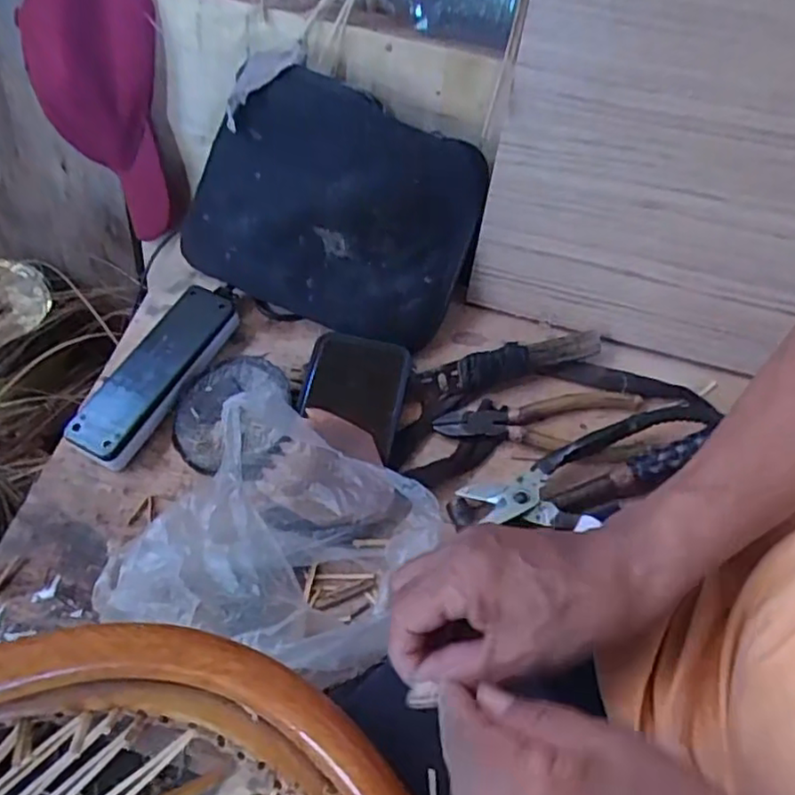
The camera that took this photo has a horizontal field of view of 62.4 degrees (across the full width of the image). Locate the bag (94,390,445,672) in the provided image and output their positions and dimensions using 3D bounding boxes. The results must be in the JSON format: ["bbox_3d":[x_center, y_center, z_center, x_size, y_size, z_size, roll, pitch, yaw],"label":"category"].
[{"bbox_3d":[-0.080,0.095,0.433,0.165,0.079,0.167,29,64,15],"label":"bag"}]

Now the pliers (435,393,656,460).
[{"bbox_3d":[0.115,0.024,0.527,0.165,0.012,0.058,-1,60,-2],"label":"pliers"}]

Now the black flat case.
[{"bbox_3d":[-0.059,-0.159,0.546,0.244,0.184,0.053,19,20,3],"label":"black flat case"}]

